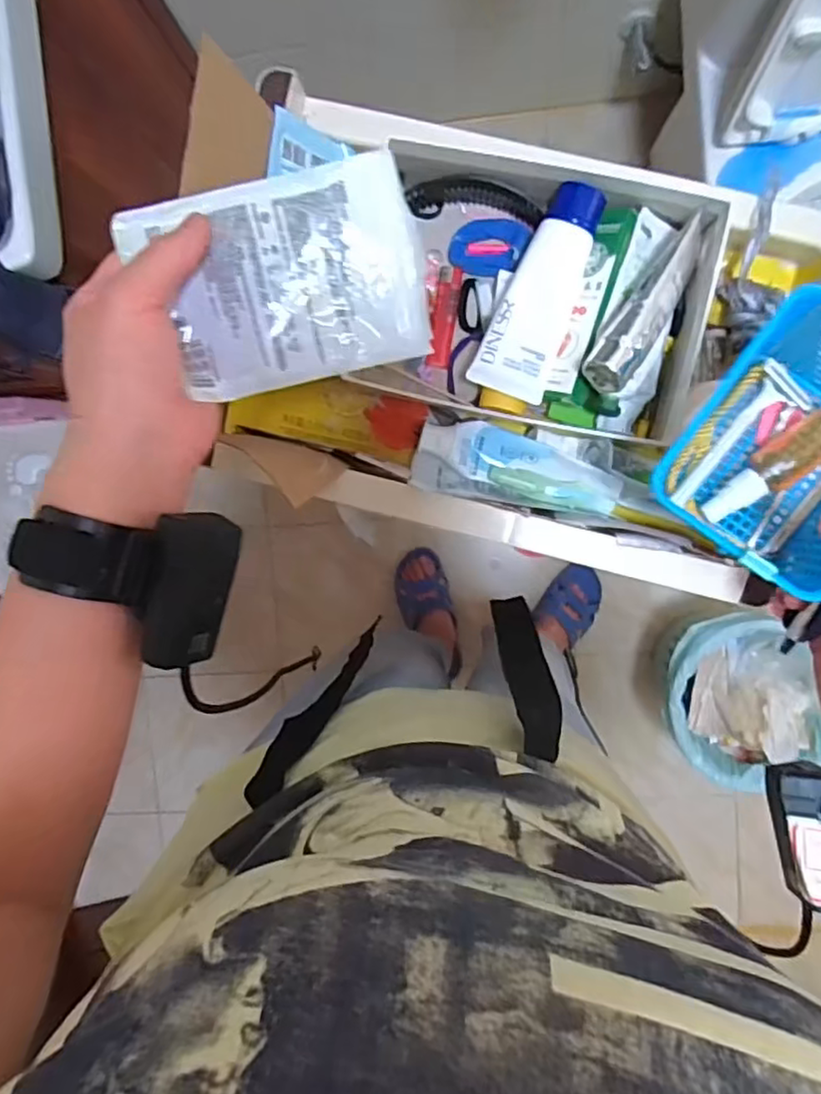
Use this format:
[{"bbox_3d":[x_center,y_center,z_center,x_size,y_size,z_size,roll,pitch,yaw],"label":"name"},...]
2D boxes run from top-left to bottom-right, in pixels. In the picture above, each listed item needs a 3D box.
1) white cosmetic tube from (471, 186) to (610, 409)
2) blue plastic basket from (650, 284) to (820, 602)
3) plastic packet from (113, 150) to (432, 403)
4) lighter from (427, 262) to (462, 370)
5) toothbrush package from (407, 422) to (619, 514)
[{"bbox_3d":[0.097,-0.186,0.484,0.056,0.029,0.148,23,95,3],"label":"white cosmetic tube"},{"bbox_3d":[0.229,-0.053,0.388,0.111,0.090,0.145,32,95,2],"label":"blue plastic basket"},{"bbox_3d":[-0.062,-0.132,0.331,0.132,0.007,0.096,-13,106,2],"label":"plastic packet"},{"bbox_3d":[0.028,-0.187,0.536,0.018,0.007,0.079,9,94,4],"label":"lighter"},{"bbox_3d":[0.081,-0.061,0.506,0.156,0.030,0.056,10,94,4],"label":"toothbrush package"}]

